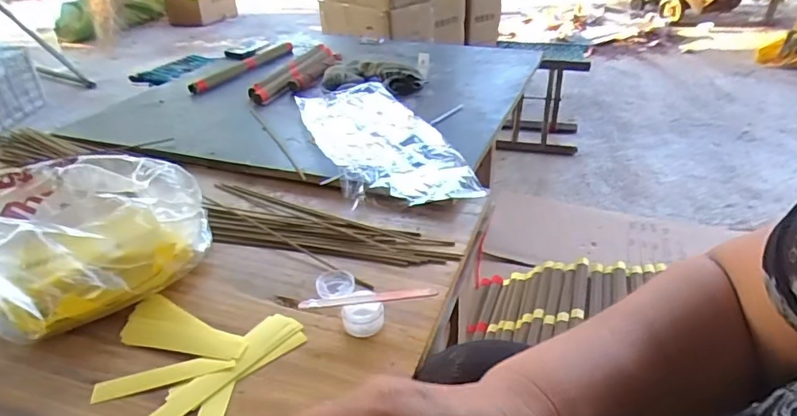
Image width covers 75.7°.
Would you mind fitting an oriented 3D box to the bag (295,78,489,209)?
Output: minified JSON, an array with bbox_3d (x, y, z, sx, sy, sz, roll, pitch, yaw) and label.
[{"bbox_3d":[-0.042,-0.122,0.768,0.169,0.031,0.417,-14,33,-18],"label":"bag"}]

